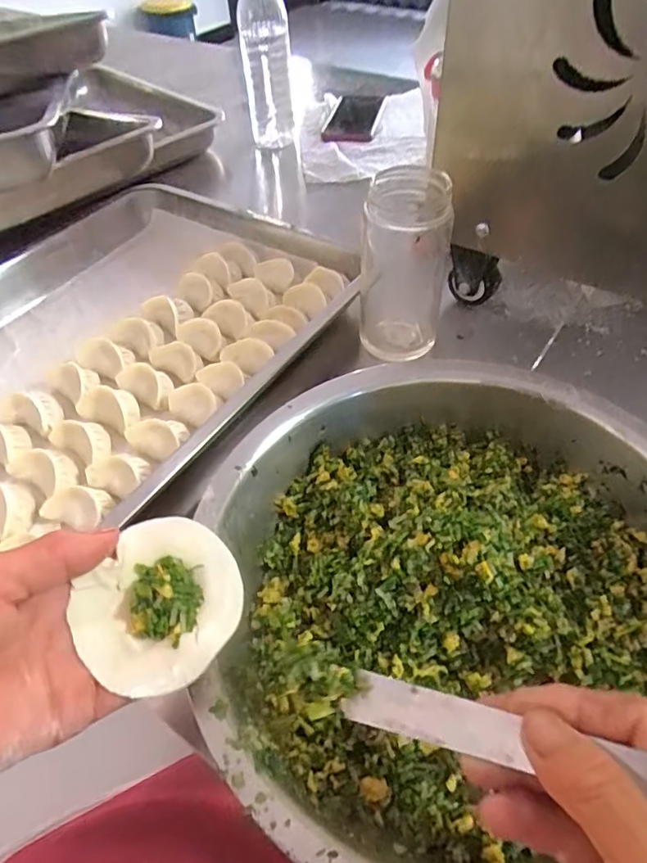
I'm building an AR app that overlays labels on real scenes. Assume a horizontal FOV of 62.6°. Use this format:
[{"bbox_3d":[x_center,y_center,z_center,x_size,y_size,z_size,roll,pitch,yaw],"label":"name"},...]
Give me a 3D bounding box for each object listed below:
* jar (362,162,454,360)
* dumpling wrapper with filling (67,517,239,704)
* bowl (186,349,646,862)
[{"bbox_3d":[0.069,-0.139,0.451,0.072,0.149,0.072,9,49,9],"label":"jar"},{"bbox_3d":[-0.069,0.073,0.230,0.065,0.014,0.070,-1,49,1],"label":"dumpling wrapper with filling"},{"bbox_3d":[0.073,0.078,0.294,0.276,0.078,0.266,-1,49,1],"label":"bowl"}]

